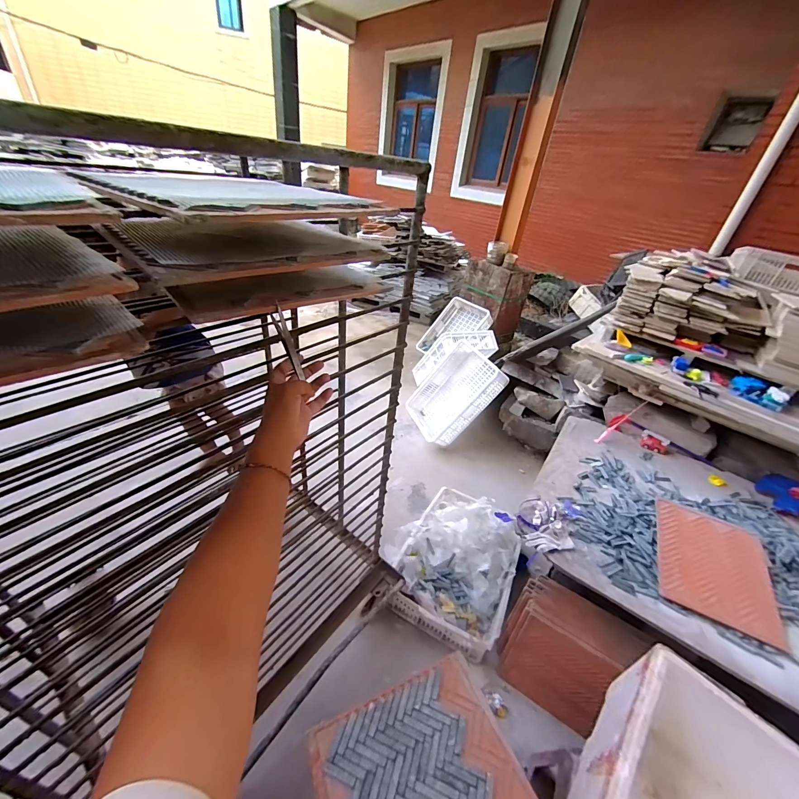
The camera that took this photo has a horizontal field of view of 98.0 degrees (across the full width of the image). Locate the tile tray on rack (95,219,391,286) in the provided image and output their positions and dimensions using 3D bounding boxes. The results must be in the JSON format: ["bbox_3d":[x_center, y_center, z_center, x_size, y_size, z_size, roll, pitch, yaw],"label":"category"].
[{"bbox_3d":[-0.205,-0.221,0.478,0.297,0.021,0.259,-26,45,-38],"label":"tile tray on rack"}]

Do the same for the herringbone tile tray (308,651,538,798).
[{"bbox_3d":[0.041,0.695,0.635,0.355,0.015,0.290,-10,37,-24],"label":"herringbone tile tray"}]

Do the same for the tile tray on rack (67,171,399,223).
[{"bbox_3d":[-0.176,-0.256,0.433,0.249,0.015,0.297,27,39,28],"label":"tile tray on rack"}]

